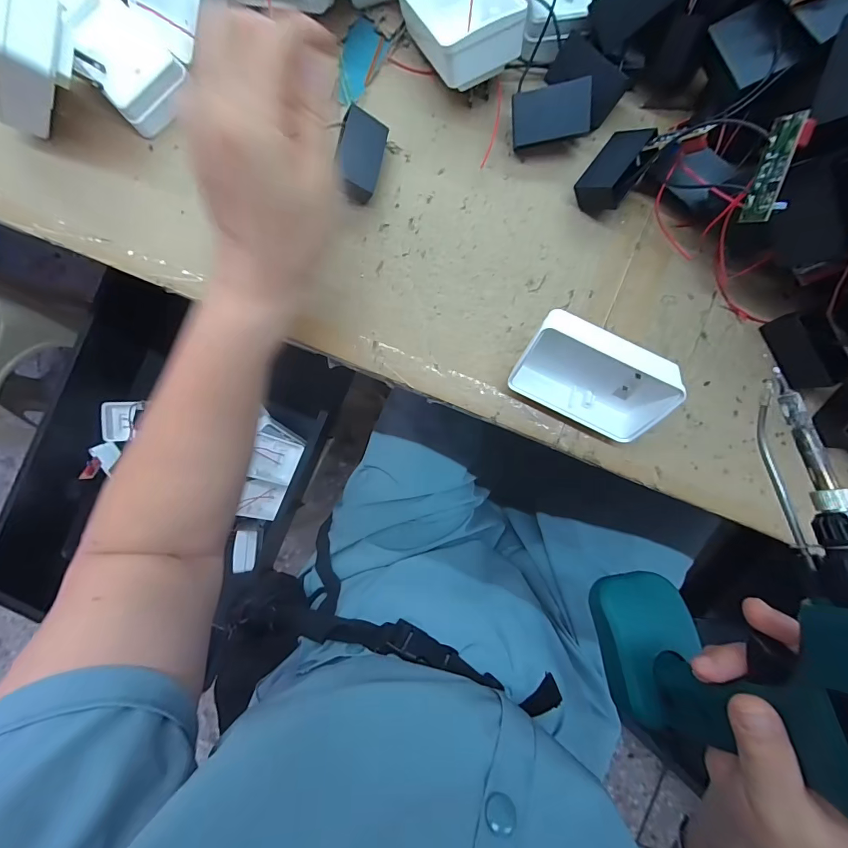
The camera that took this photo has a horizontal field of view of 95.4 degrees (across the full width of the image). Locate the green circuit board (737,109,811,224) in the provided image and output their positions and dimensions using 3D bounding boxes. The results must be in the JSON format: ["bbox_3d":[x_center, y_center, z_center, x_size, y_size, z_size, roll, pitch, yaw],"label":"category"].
[{"bbox_3d":[0.173,-0.126,0.192,0.004,0.016,0.045,-3,115,-14],"label":"green circuit board"}]

